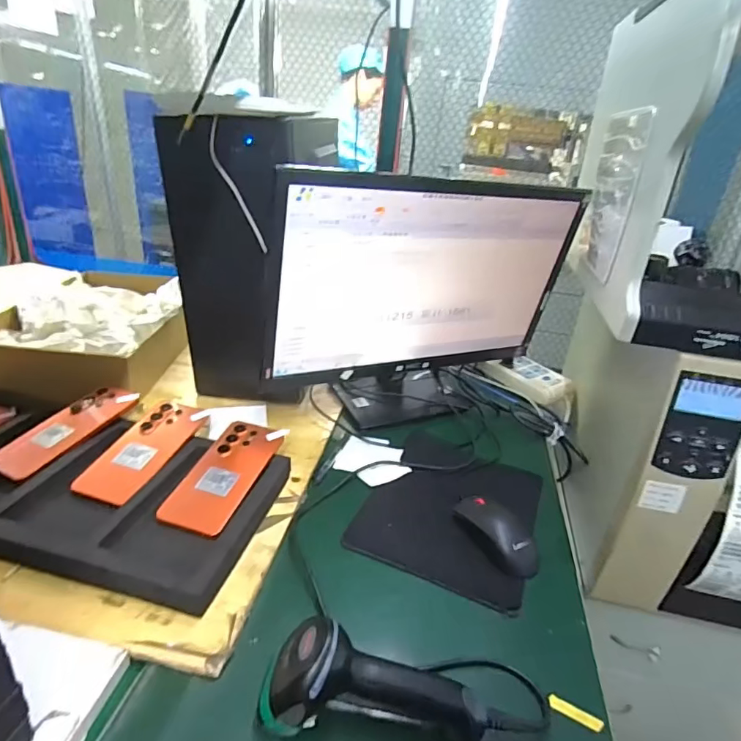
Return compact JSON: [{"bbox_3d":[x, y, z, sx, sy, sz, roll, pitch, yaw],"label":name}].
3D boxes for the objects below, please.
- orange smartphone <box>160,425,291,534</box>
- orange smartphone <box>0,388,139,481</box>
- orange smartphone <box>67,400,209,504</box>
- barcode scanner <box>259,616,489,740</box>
[{"bbox_3d":[-0.172,0.120,0.584,0.080,0.010,0.172,12,35,13],"label":"orange smartphone"},{"bbox_3d":[-0.382,0.072,0.621,0.068,0.013,0.174,24,38,19],"label":"orange smartphone"},{"bbox_3d":[-0.284,0.095,0.610,0.084,0.012,0.174,15,36,9],"label":"orange smartphone"},{"bbox_3d":[0.003,0.243,0.383,0.168,0.070,0.057,5,27,-3],"label":"barcode scanner"}]

